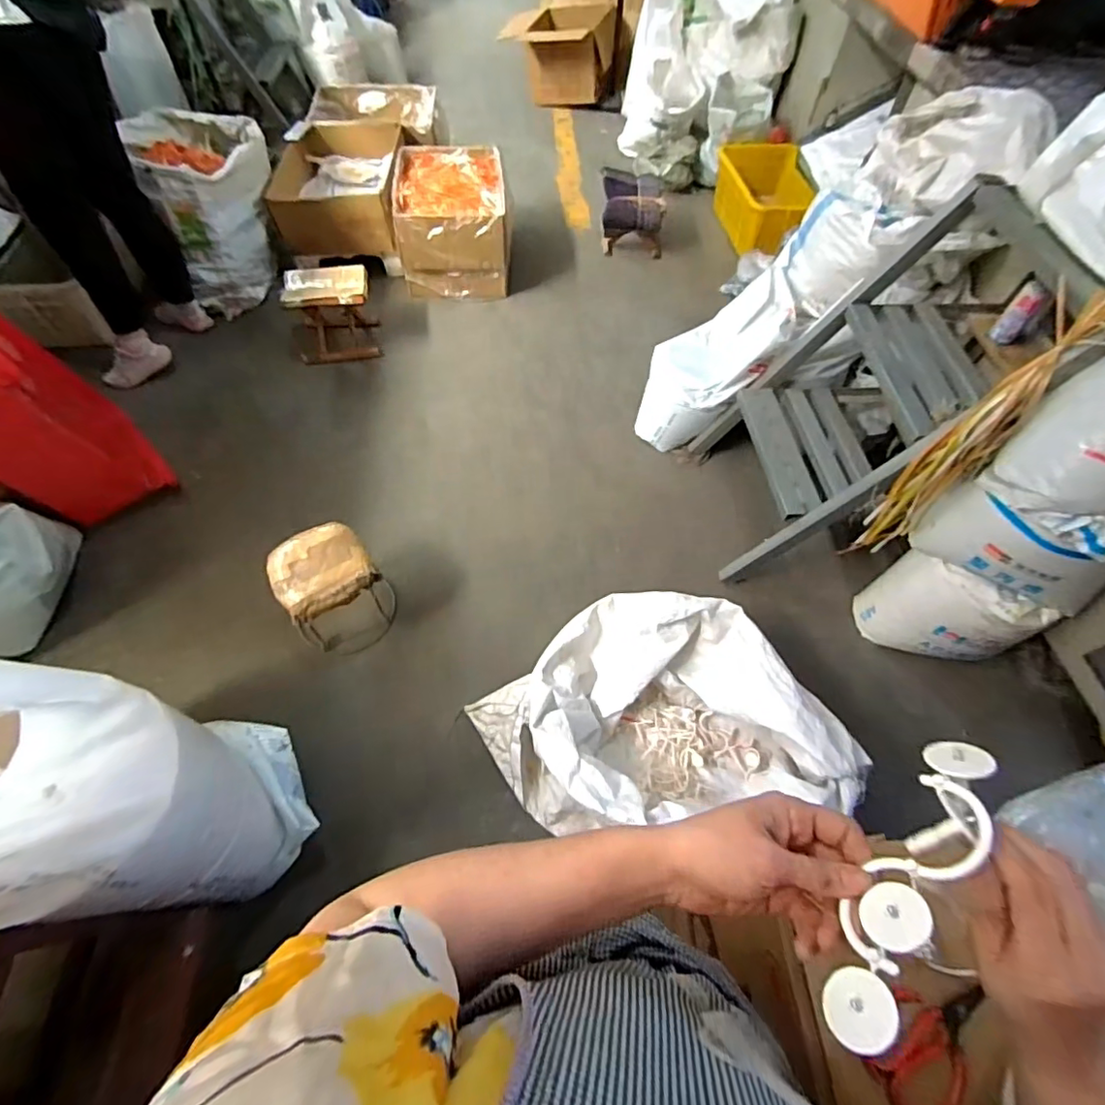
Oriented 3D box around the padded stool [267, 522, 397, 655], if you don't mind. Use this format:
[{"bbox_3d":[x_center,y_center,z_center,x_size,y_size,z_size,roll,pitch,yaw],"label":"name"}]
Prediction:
[{"bbox_3d":[-0.569,0.087,1.446,0.242,0.225,0.255,-34,65,-22],"label":"padded stool"}]

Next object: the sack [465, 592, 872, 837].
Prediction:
[{"bbox_3d":[0.226,0.374,1.337,0.805,0.282,0.578,-3,58,-5],"label":"sack"}]

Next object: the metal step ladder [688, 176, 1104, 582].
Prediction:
[{"bbox_3d":[0.829,-0.440,1.492,0.633,0.810,0.649,-2,58,-4],"label":"metal step ladder"}]

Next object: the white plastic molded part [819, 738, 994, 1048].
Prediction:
[{"bbox_3d":[0.201,0.179,0.305,0.032,0.043,0.176,35,67,18],"label":"white plastic molded part"}]

